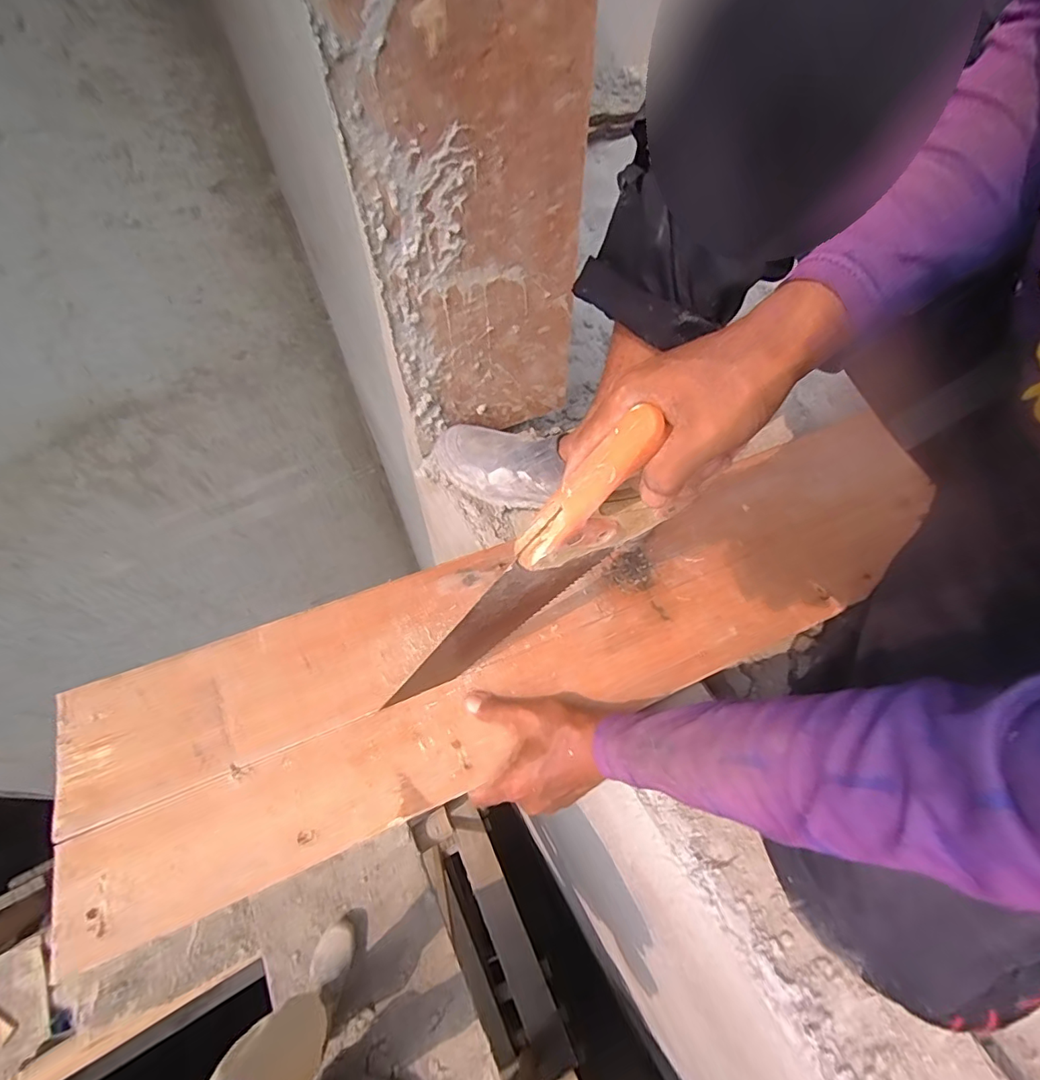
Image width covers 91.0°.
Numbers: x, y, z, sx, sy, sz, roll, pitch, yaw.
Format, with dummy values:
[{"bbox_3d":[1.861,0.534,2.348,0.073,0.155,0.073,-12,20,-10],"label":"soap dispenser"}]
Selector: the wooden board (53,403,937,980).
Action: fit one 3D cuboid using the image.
[{"bbox_3d":[0.059,0.074,0.516,0.904,0.024,0.210,-19,64,-15],"label":"wooden board"}]

